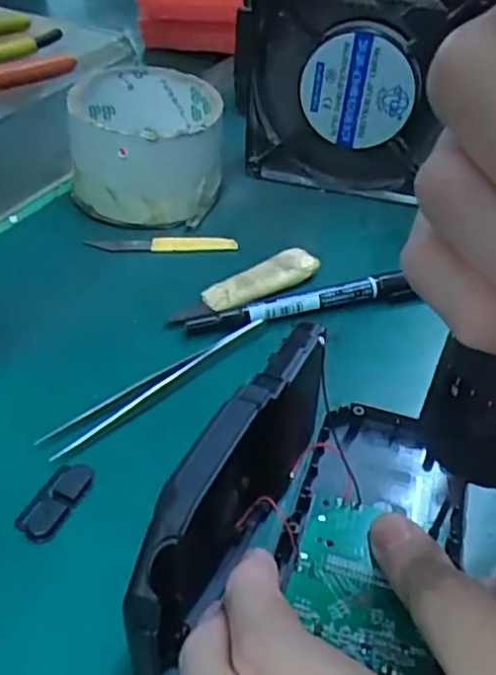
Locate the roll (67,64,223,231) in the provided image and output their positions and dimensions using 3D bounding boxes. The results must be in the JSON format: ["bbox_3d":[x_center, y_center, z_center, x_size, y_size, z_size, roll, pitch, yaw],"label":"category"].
[{"bbox_3d":[-0.054,-0.103,0.356,0.076,0.057,0.080,0,43,-4],"label":"roll"}]

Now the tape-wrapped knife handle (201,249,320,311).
[{"bbox_3d":[0.007,-0.027,0.311,0.059,0.010,0.018,-23,49,-26],"label":"tape-wrapped knife handle"}]

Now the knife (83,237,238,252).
[{"bbox_3d":[-0.044,-0.049,0.337,0.076,0.004,0.011,0,43,-4],"label":"knife"}]

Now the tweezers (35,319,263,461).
[{"bbox_3d":[-0.034,0.017,0.261,0.103,0.007,0.011,-29,52,-31],"label":"tweezers"}]

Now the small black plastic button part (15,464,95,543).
[{"bbox_3d":[-0.065,0.055,0.222,0.015,0.004,0.030,22,45,19],"label":"small black plastic button part"}]

